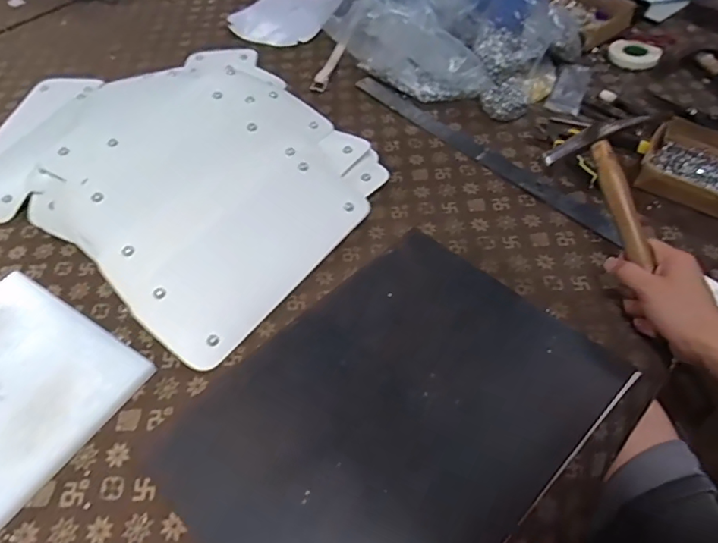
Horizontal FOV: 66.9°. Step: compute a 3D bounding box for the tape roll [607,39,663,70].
[{"bbox_3d":[0.490,-0.388,0.963,0.087,0.015,0.088,1,53,-1],"label":"tape roll"}]

